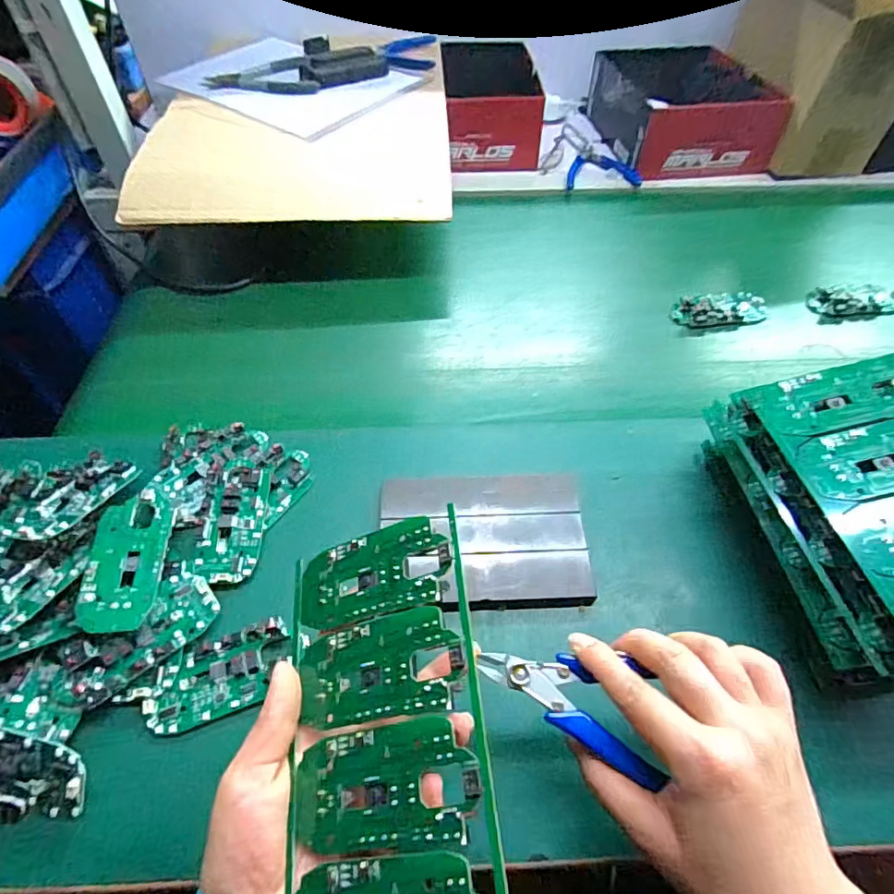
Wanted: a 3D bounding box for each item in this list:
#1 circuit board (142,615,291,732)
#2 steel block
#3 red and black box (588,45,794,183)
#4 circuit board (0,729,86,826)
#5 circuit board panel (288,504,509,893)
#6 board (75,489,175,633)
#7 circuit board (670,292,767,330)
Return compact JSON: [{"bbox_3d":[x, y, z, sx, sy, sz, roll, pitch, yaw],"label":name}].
[{"bbox_3d":[-0.141,0.142,0.338,0.086,0.012,0.044,-17,55,-12],"label":"circuit board"},{"bbox_3d":[0.027,0.067,0.402,0.147,0.015,0.108,-2,53,-2],"label":"steel block"},{"bbox_3d":[0.335,-0.486,0.773,0.193,0.092,0.238,-5,53,-3],"label":"red and black box"},{"bbox_3d":[-0.246,0.183,0.302,0.090,0.009,0.046,11,90,4],"label":"circuit board"},{"bbox_3d":[-0.030,0.128,0.249,0.106,0.004,0.184,-24,54,22],"label":"circuit board panel"},{"bbox_3d":[-0.217,0.075,0.369,0.046,0.006,0.098,4,53,-16],"label":"board"},{"bbox_3d":[0.286,-0.144,0.572,0.098,0.014,0.045,-6,53,-4],"label":"circuit board"}]

